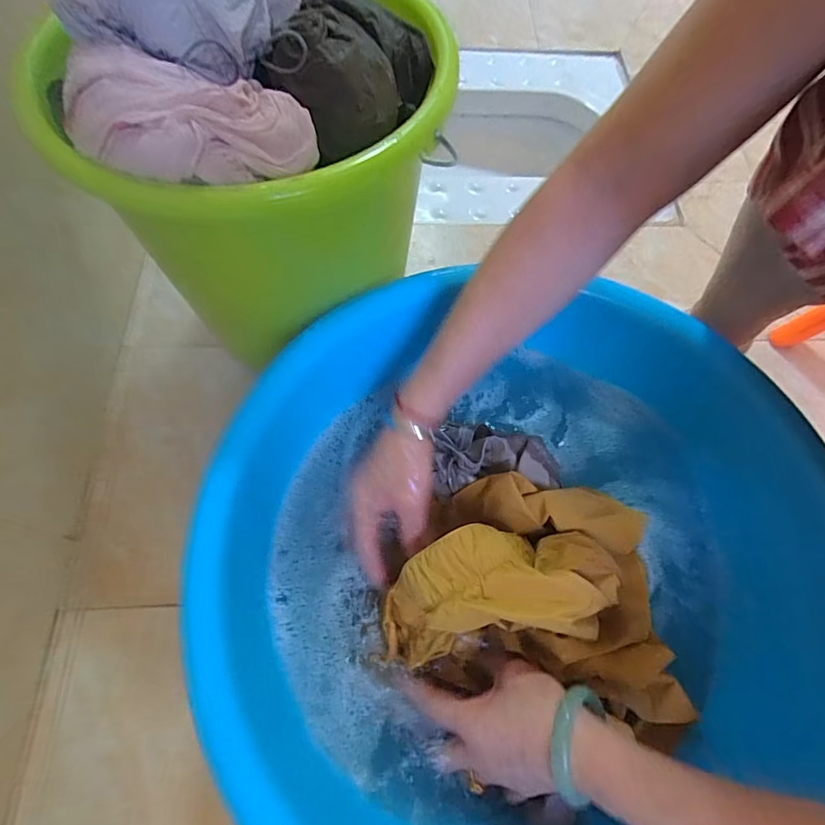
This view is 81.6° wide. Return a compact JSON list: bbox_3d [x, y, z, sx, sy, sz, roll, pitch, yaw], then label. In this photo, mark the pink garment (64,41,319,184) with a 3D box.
[{"bbox_3d":[-0.137,-0.182,0.296,0.148,0.051,0.081,3,63,0],"label":"pink garment"}]

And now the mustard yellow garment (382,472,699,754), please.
[{"bbox_3d":[0.114,0.137,0.382,0.243,0.096,0.162,13,66,3],"label":"mustard yellow garment"}]

